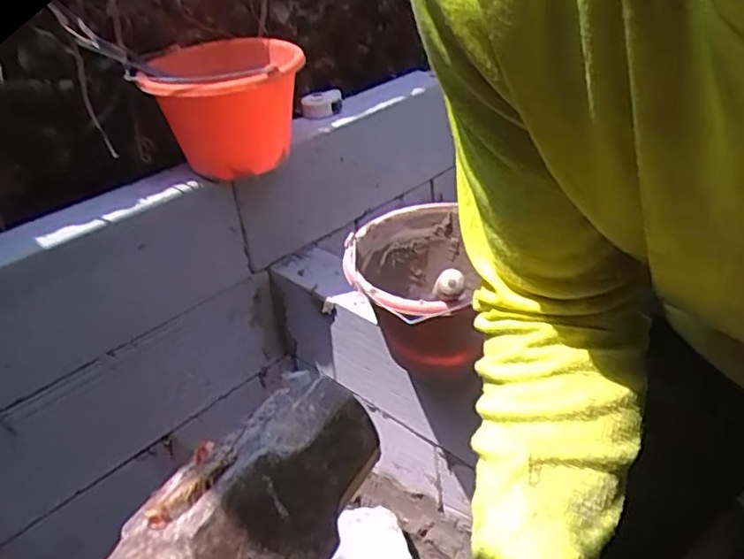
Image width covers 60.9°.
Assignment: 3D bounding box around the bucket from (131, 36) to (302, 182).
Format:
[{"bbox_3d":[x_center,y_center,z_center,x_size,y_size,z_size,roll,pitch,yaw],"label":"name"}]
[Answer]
[{"bbox_3d":[-0.224,-0.276,1.023,0.240,0.166,0.298,-8,32,-2],"label":"bucket"}]

